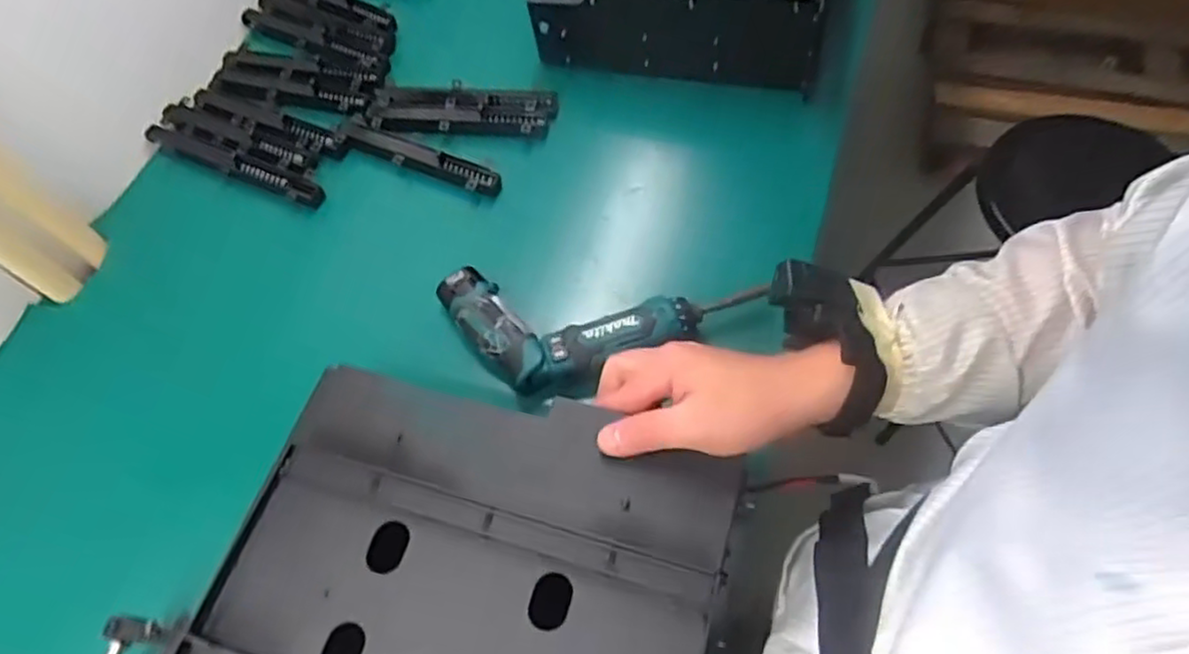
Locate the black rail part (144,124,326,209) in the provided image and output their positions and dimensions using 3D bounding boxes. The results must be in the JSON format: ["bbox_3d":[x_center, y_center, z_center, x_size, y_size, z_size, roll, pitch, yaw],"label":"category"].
[{"bbox_3d":[-0.369,-0.167,0.715,0.212,0.015,0.028,19,65,12],"label":"black rail part"}]

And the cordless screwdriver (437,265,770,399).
[{"bbox_3d":[-0.001,0.009,0.606,0.275,0.054,0.110,5,62,5],"label":"cordless screwdriver"}]

